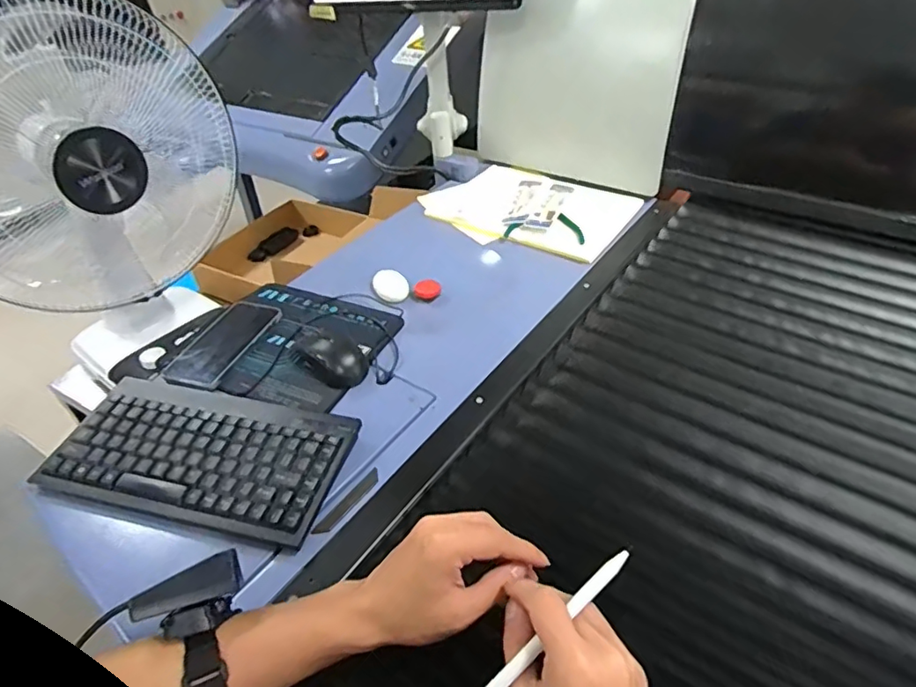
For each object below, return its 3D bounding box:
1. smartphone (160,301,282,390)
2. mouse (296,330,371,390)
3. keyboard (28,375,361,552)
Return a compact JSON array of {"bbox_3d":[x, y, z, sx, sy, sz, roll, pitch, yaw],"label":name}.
[{"bbox_3d":[-0.294,-0.005,0.722,0.071,0.015,0.173,18,40,5],"label":"smartphone"},{"bbox_3d":[-0.149,0.015,0.679,0.093,0.032,0.056,31,51,34],"label":"mouse"},{"bbox_3d":[-0.258,0.109,0.573,0.282,0.024,0.149,8,42,13],"label":"keyboard"}]

